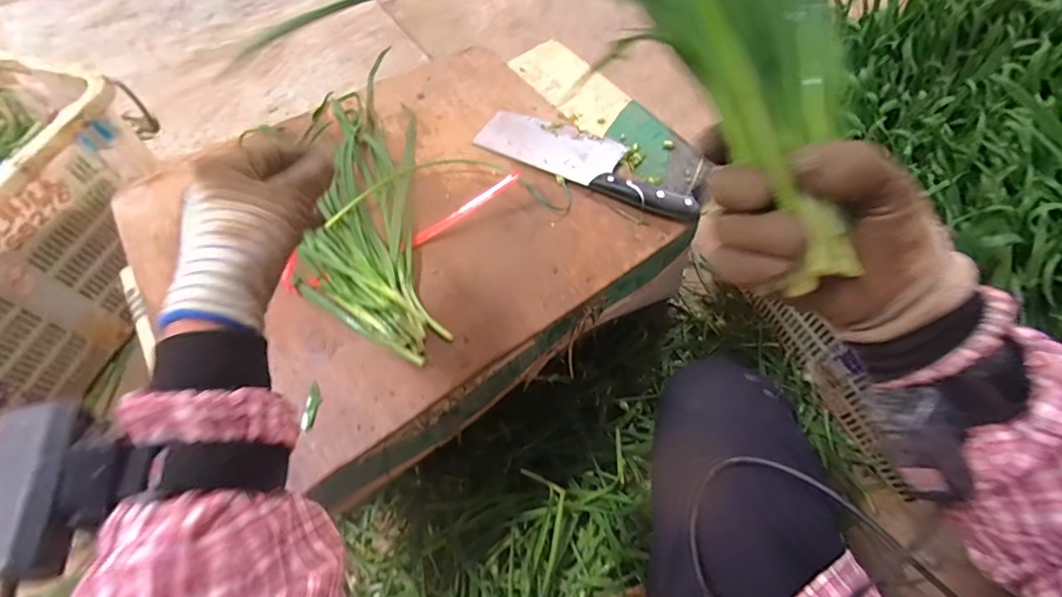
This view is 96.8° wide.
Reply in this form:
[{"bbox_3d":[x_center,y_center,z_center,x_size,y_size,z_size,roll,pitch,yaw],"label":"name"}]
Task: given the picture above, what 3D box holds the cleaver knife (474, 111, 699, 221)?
[{"bbox_3d":[0.065,-0.165,0.553,0.276,0.020,0.075,27,65,18],"label":"cleaver knife"}]

